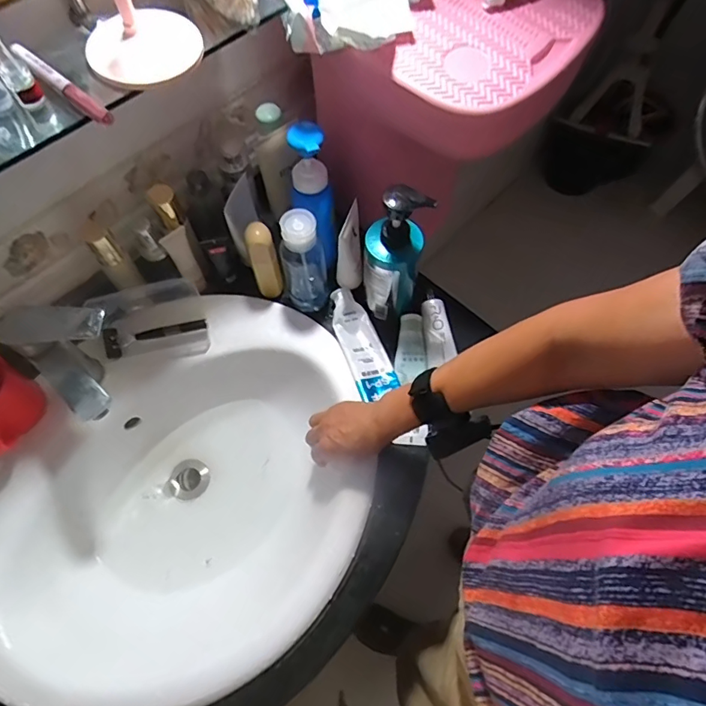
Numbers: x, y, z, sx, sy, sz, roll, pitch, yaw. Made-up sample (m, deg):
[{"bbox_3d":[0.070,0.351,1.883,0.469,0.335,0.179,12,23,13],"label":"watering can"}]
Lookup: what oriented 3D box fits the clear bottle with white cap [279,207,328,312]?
[{"bbox_3d":[-0.065,-0.122,0.646,0.053,0.157,0.039,5,62,1],"label":"clear bottle with white cap"}]

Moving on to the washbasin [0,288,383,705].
[{"bbox_3d":[-0.204,0.201,0.650,0.509,0.166,0.404,-38,69,-19],"label":"washbasin"}]

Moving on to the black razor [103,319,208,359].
[{"bbox_3d":[-0.273,-0.018,0.669,0.142,0.030,0.042,-4,62,-4],"label":"black razor"}]

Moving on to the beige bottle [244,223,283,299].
[{"bbox_3d":[-0.123,-0.125,0.668,0.035,0.118,0.037,-13,63,-8],"label":"beige bottle"}]

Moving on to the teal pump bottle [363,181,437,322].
[{"bbox_3d":[0.050,-0.119,0.611,0.070,0.207,0.051,5,62,1],"label":"teal pump bottle"}]

